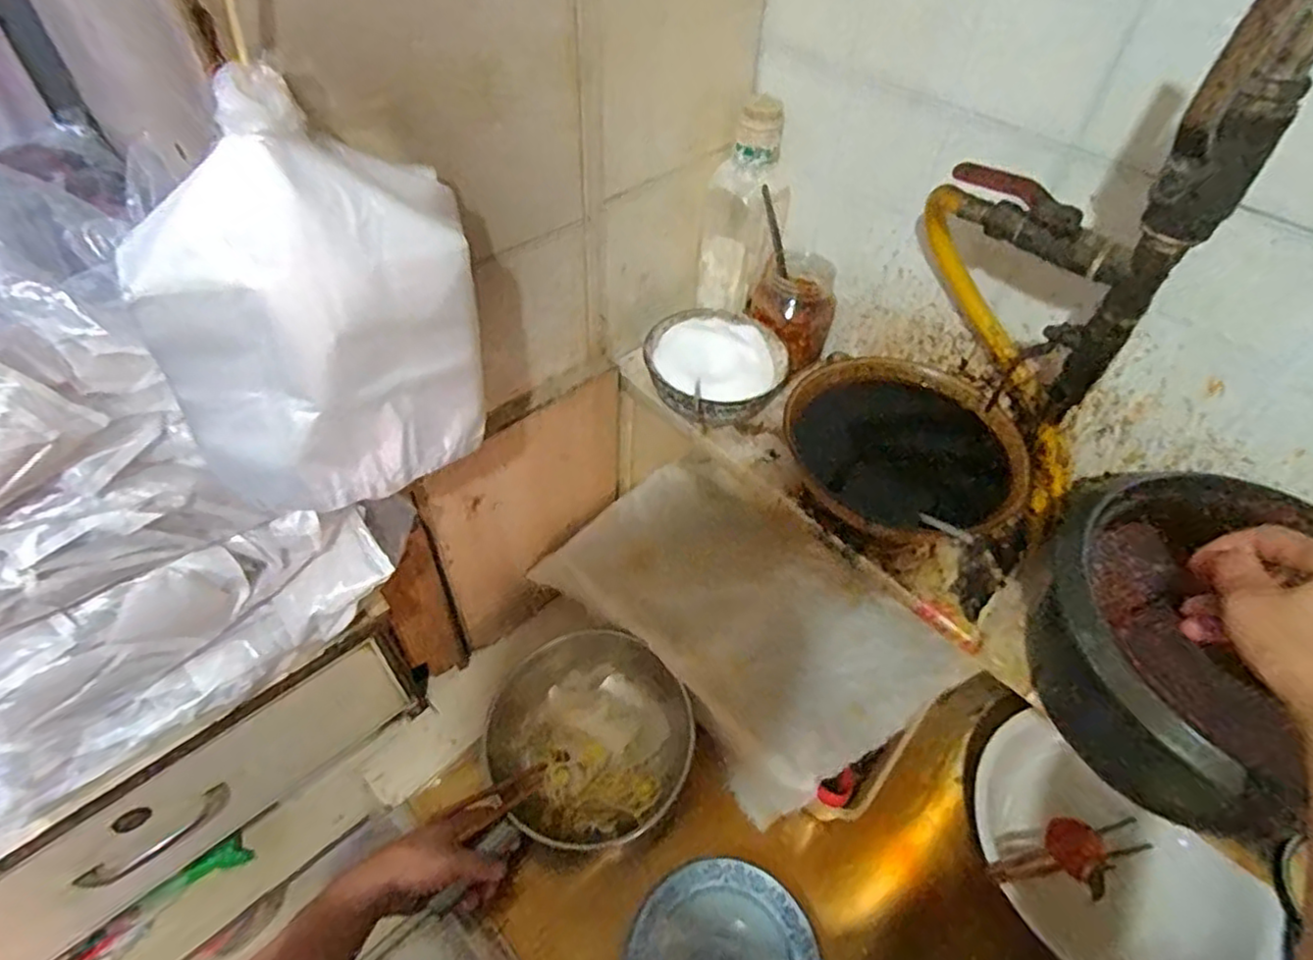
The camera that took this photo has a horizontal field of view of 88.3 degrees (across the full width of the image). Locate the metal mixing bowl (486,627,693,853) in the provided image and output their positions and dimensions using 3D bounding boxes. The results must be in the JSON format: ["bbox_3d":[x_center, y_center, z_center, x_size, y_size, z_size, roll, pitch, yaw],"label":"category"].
[{"bbox_3d":[-0.067,0.276,0.734,0.211,0.074,0.198,1,49,-2],"label":"metal mixing bowl"}]

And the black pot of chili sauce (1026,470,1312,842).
[{"bbox_3d":[0.412,0.122,0.489,0.210,0.130,0.219,1,49,-2],"label":"black pot of chili sauce"}]

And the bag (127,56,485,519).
[{"bbox_3d":[-0.208,-0.100,0.433,0.197,0.218,0.096,-26,55,-23],"label":"bag"}]

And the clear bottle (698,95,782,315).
[{"bbox_3d":[0.088,-0.274,0.693,0.066,0.194,0.071,-25,55,-23],"label":"clear bottle"}]

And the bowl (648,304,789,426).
[{"bbox_3d":[0.060,-0.111,0.689,0.135,0.053,0.140,1,49,-2],"label":"bowl"}]

